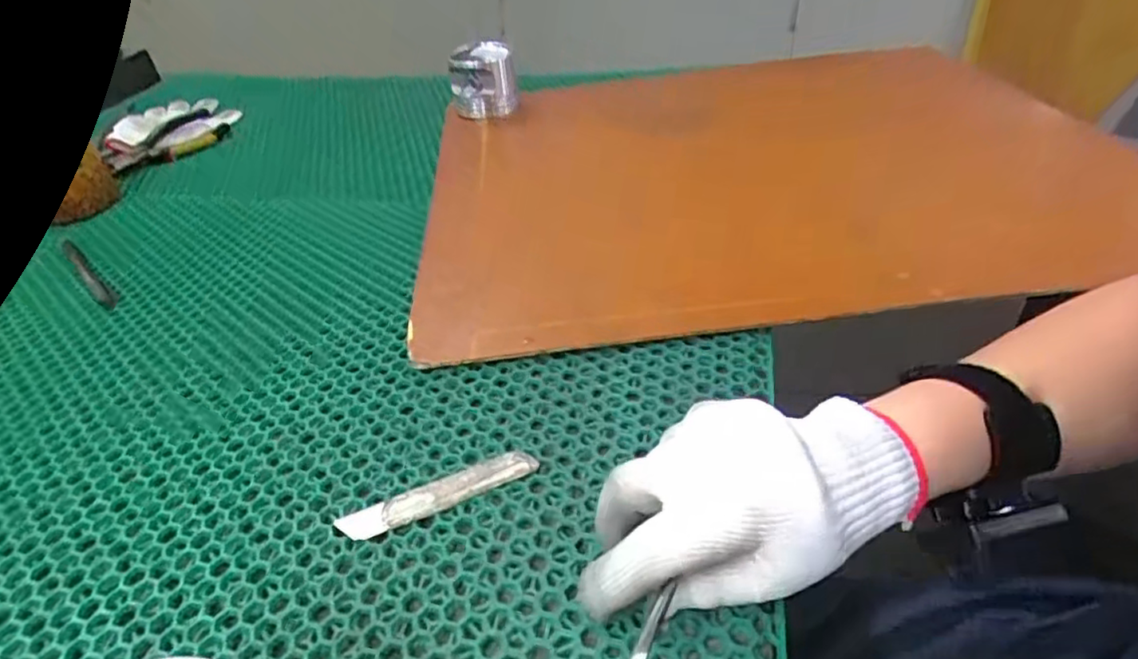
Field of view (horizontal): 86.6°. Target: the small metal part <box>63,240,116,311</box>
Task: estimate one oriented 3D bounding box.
[{"bbox_3d":[-0.418,-0.050,0.523,0.141,0.005,0.012,30,51,34],"label":"small metal part"}]

